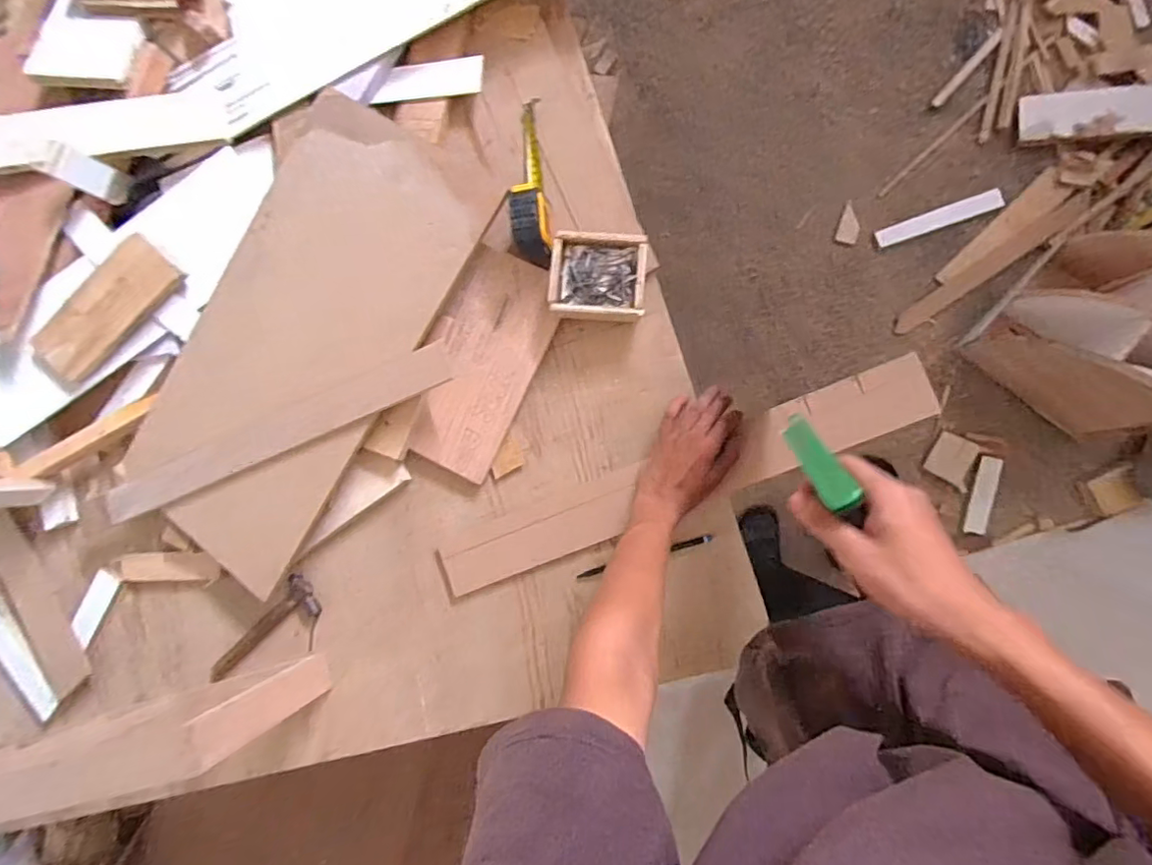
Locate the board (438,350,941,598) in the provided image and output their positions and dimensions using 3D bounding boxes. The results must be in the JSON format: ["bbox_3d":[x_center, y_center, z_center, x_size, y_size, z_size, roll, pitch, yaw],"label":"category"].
[{"bbox_3d":[0.113,0.059,0.663,0.603,0.019,0.073,-22,85,10],"label":"board"}]

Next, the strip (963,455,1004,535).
[{"bbox_3d":[0.949,0.146,1.284,0.048,0.018,0.180,9,90,13],"label":"strip"}]

